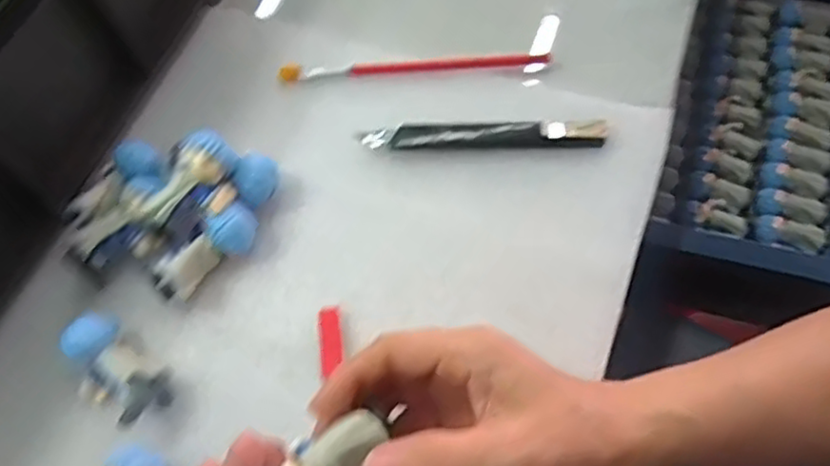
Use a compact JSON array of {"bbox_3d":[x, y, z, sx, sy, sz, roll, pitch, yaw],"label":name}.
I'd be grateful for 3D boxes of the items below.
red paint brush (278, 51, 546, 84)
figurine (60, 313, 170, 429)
[{"bbox_3d":[-0.002,-0.106,0.427,0.165,0.008,0.016,-4,63,2],"label":"red paint brush"},{"bbox_3d":[-0.151,0.068,0.342,0.062,0.022,0.033,35,71,22],"label":"figurine"}]

